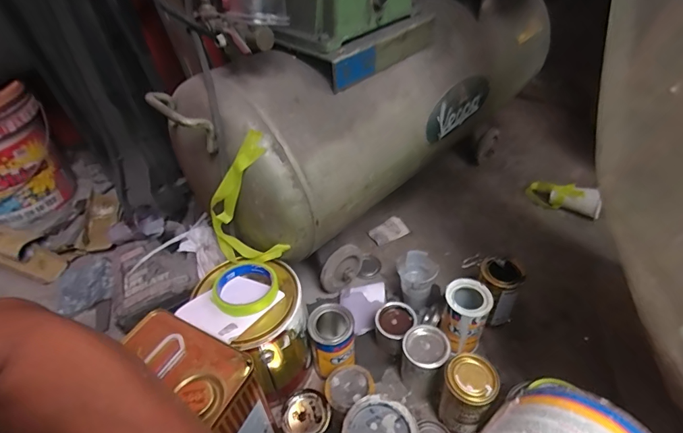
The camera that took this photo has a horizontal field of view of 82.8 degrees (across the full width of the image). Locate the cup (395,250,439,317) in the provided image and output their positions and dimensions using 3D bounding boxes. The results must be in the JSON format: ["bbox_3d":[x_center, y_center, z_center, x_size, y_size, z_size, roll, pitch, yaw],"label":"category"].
[{"bbox_3d":[0.145,0.131,0.760,0.072,0.110,0.069,-2,42,2],"label":"cup"}]

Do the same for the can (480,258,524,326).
[{"bbox_3d":[0.280,0.146,0.715,0.076,0.136,0.070,-2,42,2],"label":"can"}]

